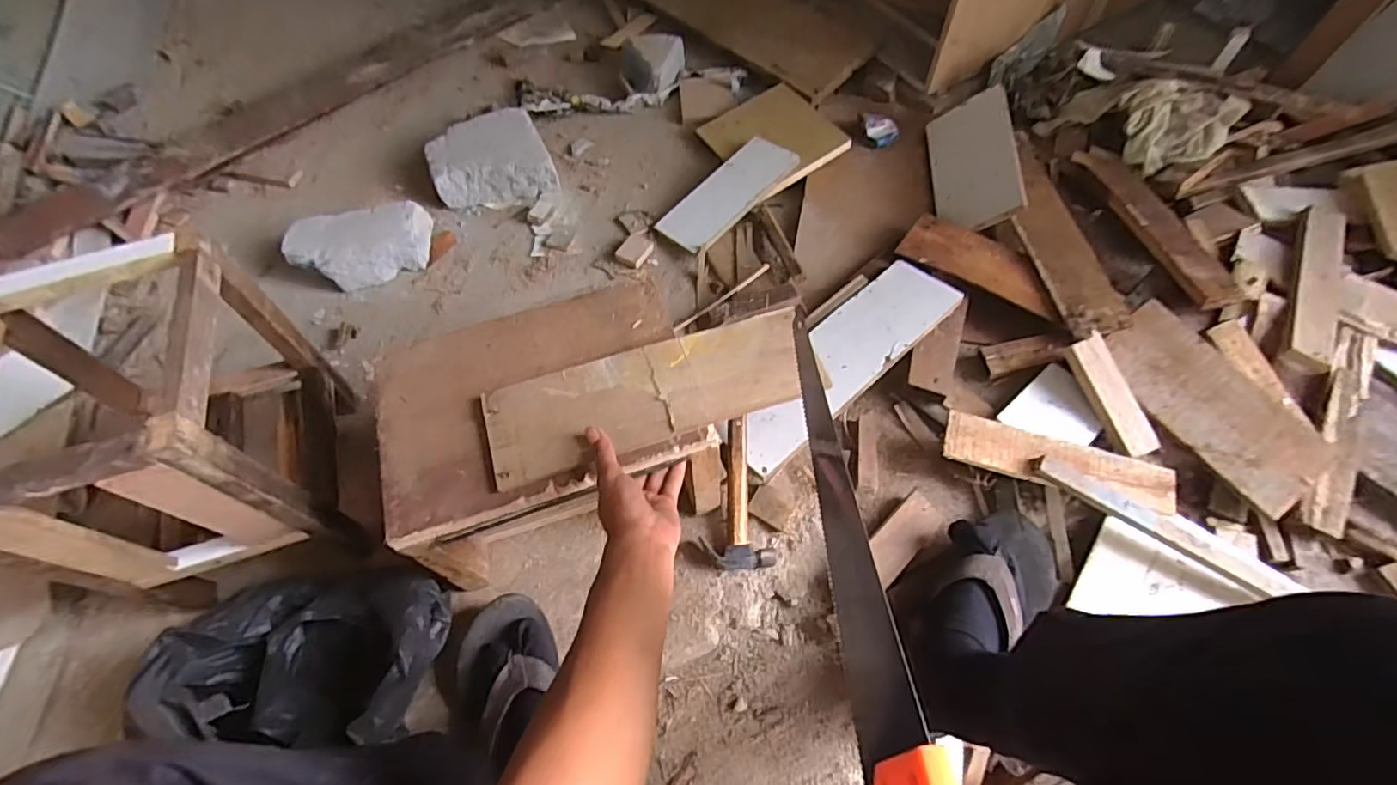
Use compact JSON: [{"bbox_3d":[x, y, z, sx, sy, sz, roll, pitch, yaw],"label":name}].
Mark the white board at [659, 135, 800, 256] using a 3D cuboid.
[{"bbox_3d":[0.049,-0.347,1.035,0.110,0.010,0.257,38,75,27],"label":"white board"}]

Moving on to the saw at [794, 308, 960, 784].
[{"bbox_3d":[0.099,0.115,0.376,0.034,0.093,0.377,-6,55,-2],"label":"saw"}]

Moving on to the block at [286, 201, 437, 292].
[{"bbox_3d":[-0.554,-0.244,0.988,0.219,0.074,0.123,-22,61,-11],"label":"block"}]

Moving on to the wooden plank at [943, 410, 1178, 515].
[{"bbox_3d":[0.459,0.087,0.758,0.282,0.023,0.071,15,61,10],"label":"wooden plank"}]

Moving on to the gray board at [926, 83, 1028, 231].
[{"bbox_3d":[0.463,-0.391,1.009,0.136,0.011,0.271,-21,56,39],"label":"gray board"}]

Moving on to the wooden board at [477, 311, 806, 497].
[{"bbox_3d":[-0.049,0.000,0.612,0.330,0.013,0.108,-18,60,-9],"label":"wooden board"}]

